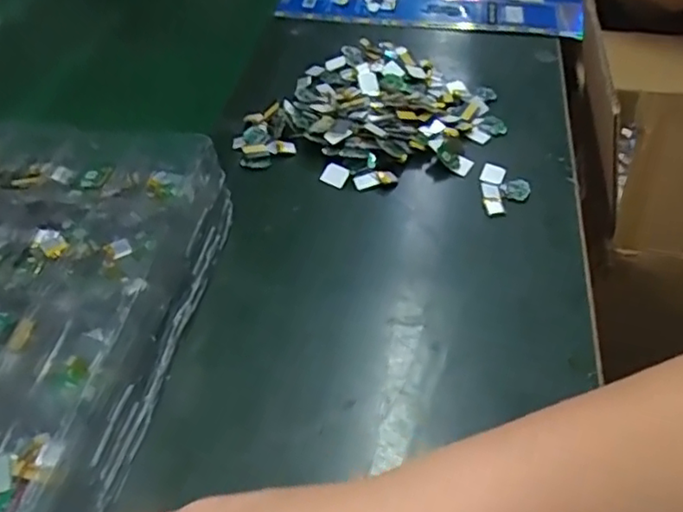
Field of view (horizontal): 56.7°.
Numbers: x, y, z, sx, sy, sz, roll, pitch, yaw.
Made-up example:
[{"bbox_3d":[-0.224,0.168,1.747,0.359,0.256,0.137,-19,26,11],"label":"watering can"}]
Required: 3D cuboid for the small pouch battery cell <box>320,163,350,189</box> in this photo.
[{"bbox_3d":[-0.006,-0.070,0.551,0.024,0.004,0.018,26,83,23],"label":"small pouch battery cell"}]

